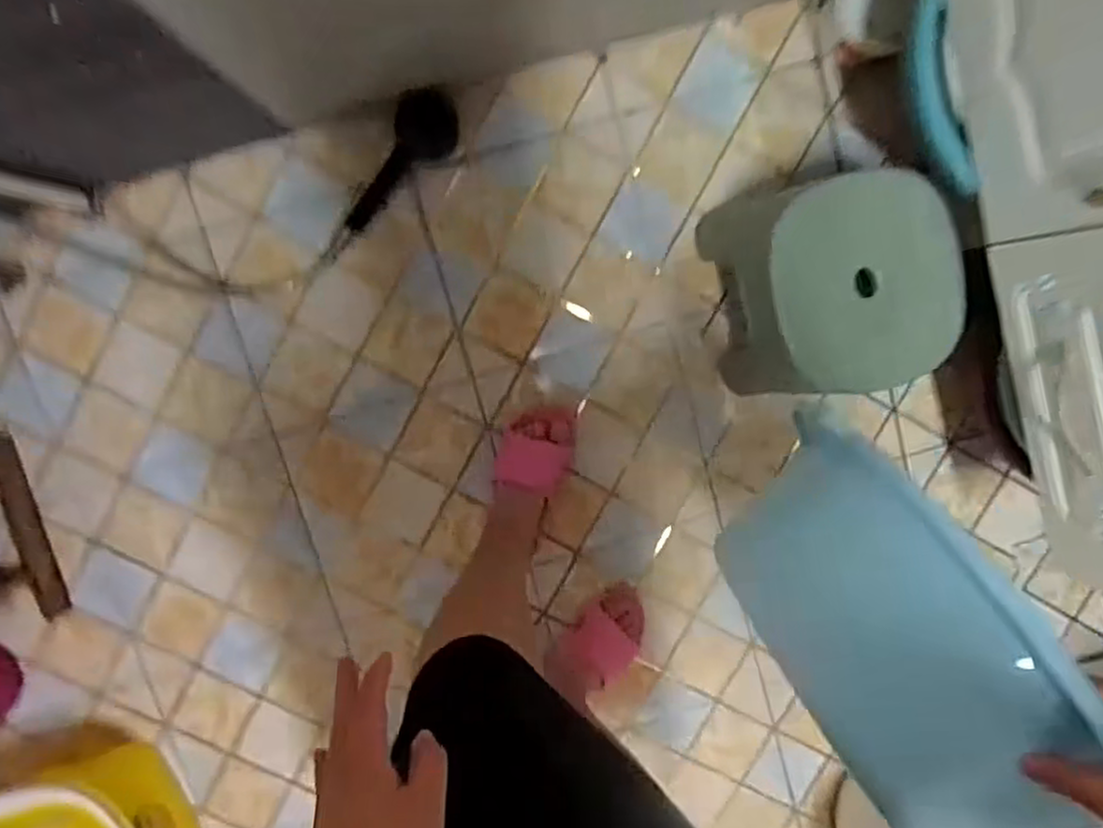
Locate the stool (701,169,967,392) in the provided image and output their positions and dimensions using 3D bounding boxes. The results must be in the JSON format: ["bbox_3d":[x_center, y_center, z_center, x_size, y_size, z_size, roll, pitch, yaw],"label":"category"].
[{"bbox_3d":[0.361,-0.166,0.972,0.231,0.245,0.272,-12,98,-2],"label":"stool"}]

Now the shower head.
[{"bbox_3d":[-0.207,-0.345,1.009,0.090,0.039,0.223,31,95,-7],"label":"shower head"}]

